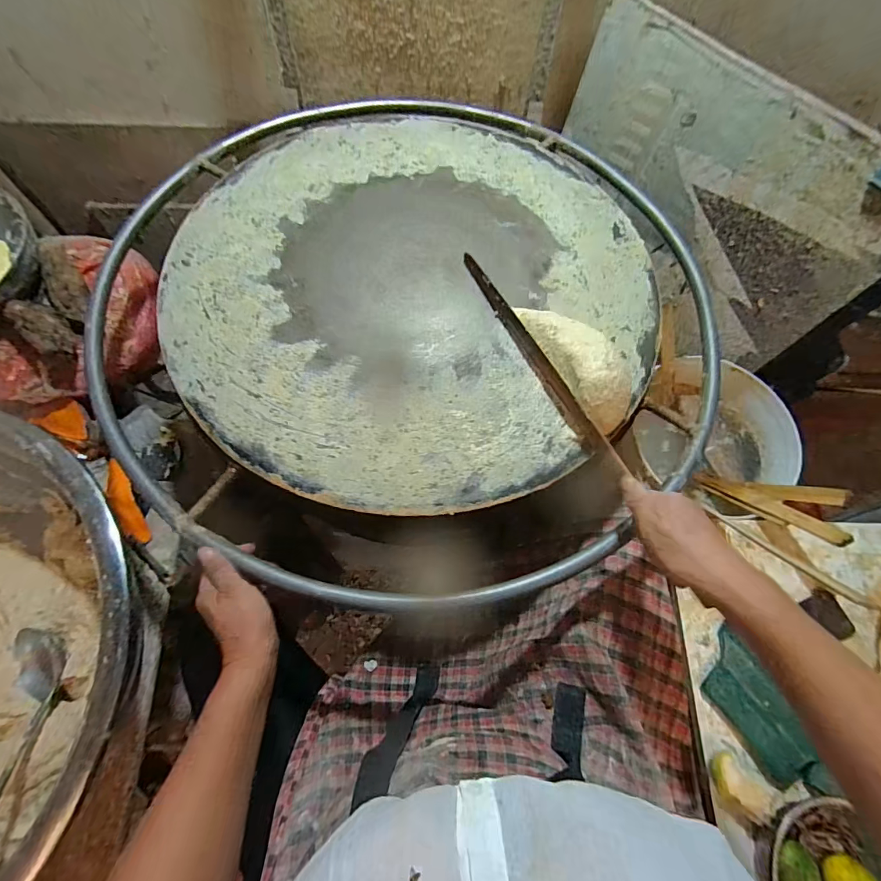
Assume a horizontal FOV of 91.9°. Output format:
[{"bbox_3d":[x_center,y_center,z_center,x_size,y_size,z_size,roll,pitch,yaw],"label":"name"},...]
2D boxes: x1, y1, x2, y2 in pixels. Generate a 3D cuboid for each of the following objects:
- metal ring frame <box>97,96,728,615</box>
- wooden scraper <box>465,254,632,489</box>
[{"bbox_3d":[-0.012,-0.185,0.572,0.773,0.044,0.764,-6,68,-5],"label":"metal ring frame"},{"bbox_3d":[0.111,-0.096,0.501,0.011,0.039,0.333,-24,69,-12],"label":"wooden scraper"}]

